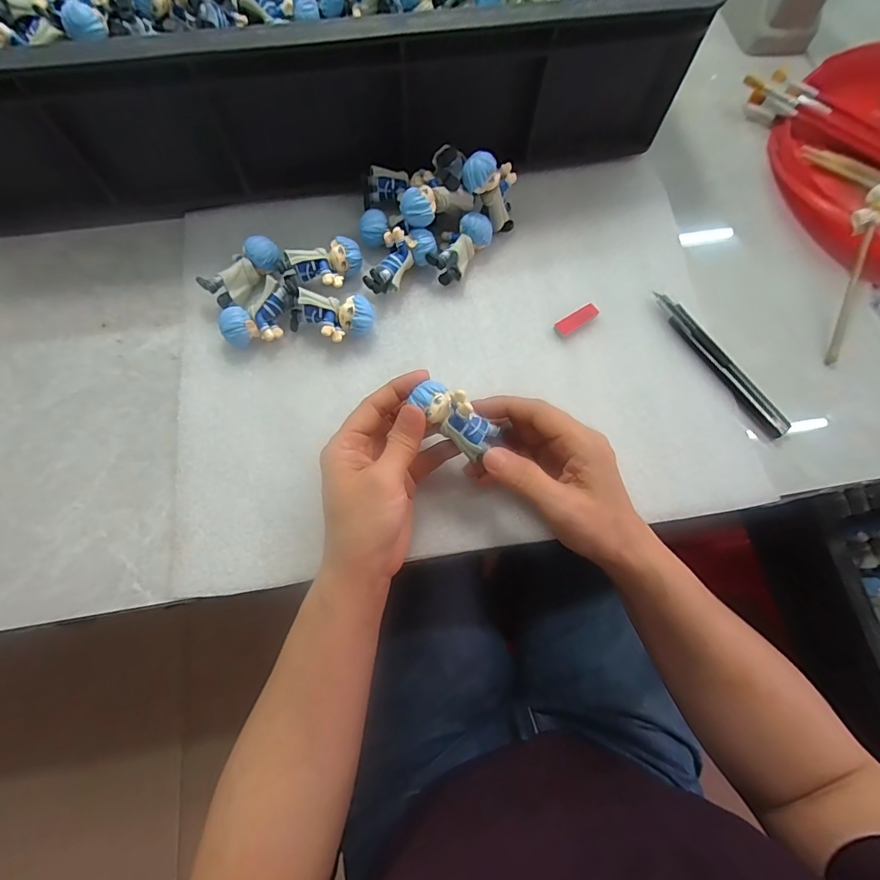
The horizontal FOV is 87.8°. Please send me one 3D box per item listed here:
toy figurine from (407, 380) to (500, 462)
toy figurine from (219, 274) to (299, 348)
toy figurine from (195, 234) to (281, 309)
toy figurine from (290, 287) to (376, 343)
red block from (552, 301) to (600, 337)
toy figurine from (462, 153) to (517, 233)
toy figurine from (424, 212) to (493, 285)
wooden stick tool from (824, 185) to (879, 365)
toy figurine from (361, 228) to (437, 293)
[{"bbox_3d":[0.011,-0.014,0.271,0.055,0.021,0.025,42,75,-10],"label":"toy figurine"},{"bbox_3d":[-0.129,-0.094,0.341,0.033,0.028,0.068,42,76,11],"label":"toy figurine"},{"bbox_3d":[-0.150,-0.129,0.352,0.033,0.027,0.061,38,76,10],"label":"toy figurine"},{"bbox_3d":[-0.081,-0.088,0.340,0.063,0.029,0.030,4,72,0],"label":"toy figurine"},{"bbox_3d":[0.108,-0.095,0.358,0.039,0.007,0.013,-33,76,-11],"label":"red block"},{"bbox_3d":[0.044,-0.194,0.359,0.026,0.064,0.029,9,69,36],"label":"toy figurine"},{"bbox_3d":[0.013,-0.154,0.366,0.034,0.026,0.058,34,75,9],"label":"toy figurine"},{"bbox_3d":[0.321,-0.127,0.355,0.016,0.022,0.137,17,90,4],"label":"wooden stick tool"},{"bbox_3d":[-0.031,-0.138,0.357,0.060,0.034,0.033,-39,77,-12],"label":"toy figurine"}]

